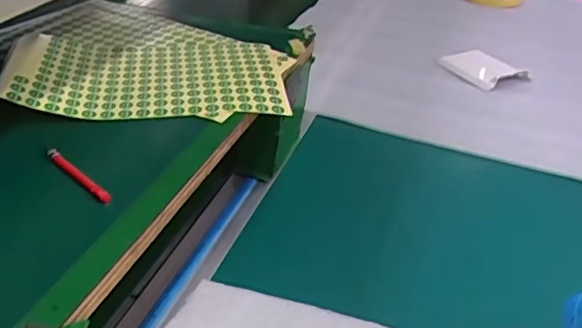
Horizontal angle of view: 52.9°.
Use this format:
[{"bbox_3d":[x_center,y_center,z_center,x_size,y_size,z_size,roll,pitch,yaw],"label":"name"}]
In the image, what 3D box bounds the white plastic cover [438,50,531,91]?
[{"bbox_3d":[0.248,-0.126,0.754,0.081,0.009,0.095,-16,38,-24],"label":"white plastic cover"}]

